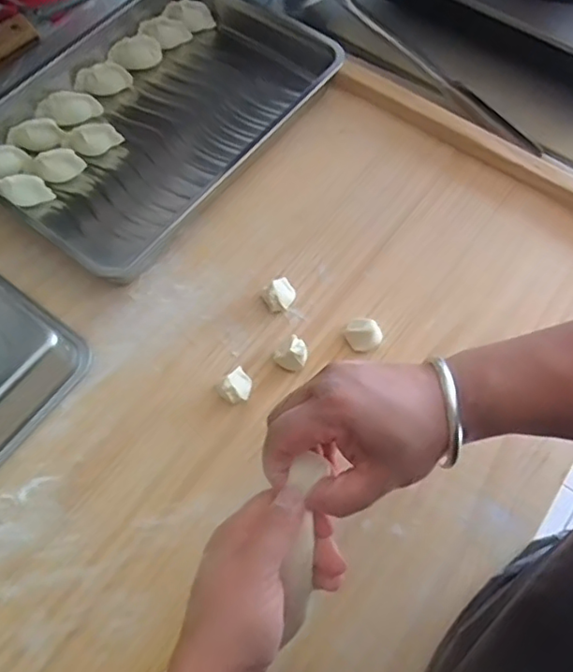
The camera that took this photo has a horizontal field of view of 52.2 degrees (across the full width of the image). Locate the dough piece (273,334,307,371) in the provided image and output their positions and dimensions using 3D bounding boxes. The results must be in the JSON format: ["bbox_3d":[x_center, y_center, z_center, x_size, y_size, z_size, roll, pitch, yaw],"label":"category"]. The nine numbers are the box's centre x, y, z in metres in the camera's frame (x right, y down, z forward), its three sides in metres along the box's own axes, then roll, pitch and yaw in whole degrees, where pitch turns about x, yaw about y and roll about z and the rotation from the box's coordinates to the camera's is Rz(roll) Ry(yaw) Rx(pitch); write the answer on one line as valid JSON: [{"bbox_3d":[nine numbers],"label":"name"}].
[{"bbox_3d":[0.005,0.015,0.467,0.022,0.019,0.025,42,71,17],"label":"dough piece"}]

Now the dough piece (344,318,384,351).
[{"bbox_3d":[0.063,-0.002,0.475,0.026,0.018,0.024,0,64,0],"label":"dough piece"}]

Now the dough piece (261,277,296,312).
[{"bbox_3d":[-0.005,-0.034,0.490,0.021,0.022,0.028,33,69,14],"label":"dough piece"}]

